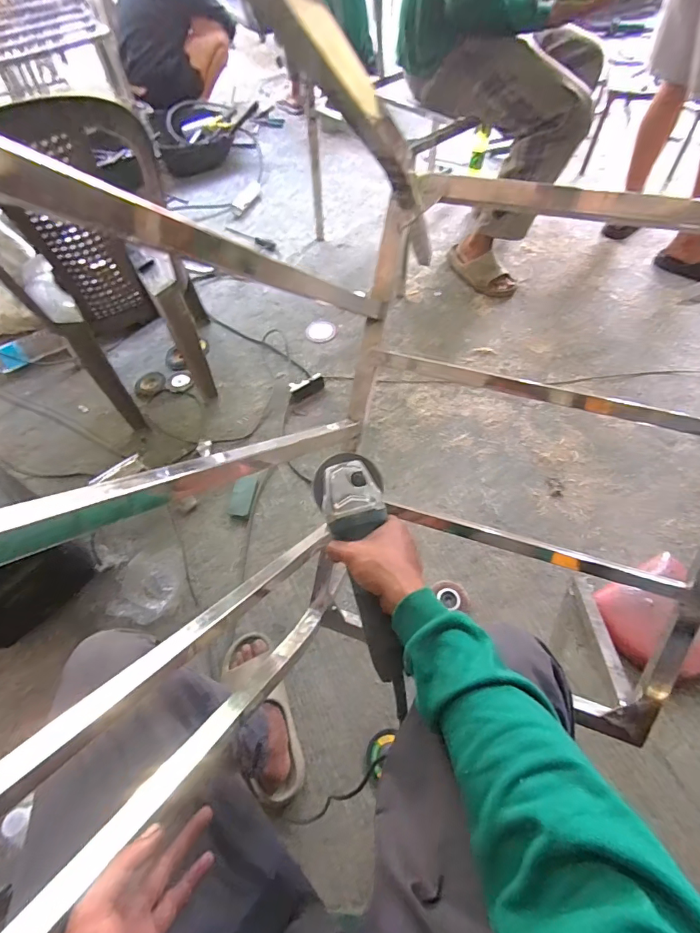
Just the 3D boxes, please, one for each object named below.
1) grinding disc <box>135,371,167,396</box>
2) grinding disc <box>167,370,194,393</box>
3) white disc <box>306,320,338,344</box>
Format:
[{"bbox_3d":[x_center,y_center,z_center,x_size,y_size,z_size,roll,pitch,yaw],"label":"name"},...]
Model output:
[{"bbox_3d":[-0.622,-0.257,1.393,0.087,0.010,0.096,30,64,20],"label":"grinding disc"},{"bbox_3d":[-0.530,-0.268,1.412,0.080,0.017,0.092,-19,59,-9],"label":"grinding disc"},{"bbox_3d":[-0.096,-0.457,1.512,0.101,0.011,0.107,-1,58,2],"label":"white disc"}]

